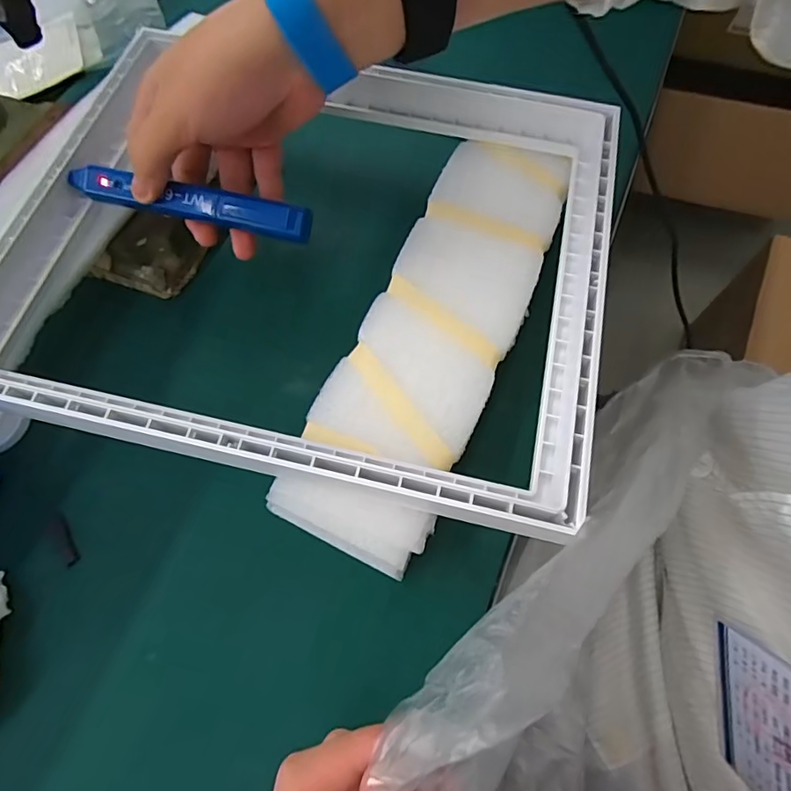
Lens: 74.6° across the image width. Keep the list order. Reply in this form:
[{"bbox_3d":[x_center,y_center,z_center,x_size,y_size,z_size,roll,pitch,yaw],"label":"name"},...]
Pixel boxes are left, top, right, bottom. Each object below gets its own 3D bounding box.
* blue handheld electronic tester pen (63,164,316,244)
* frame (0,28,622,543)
[{"bbox_3d":[-0.119,-0.112,0.300,0.142,0.015,0.017,12,67,4],"label":"blue handheld electronic tester pen"},{"bbox_3d":[-0.055,-0.090,0.301,0.340,0.033,0.277,12,67,5],"label":"frame"}]

